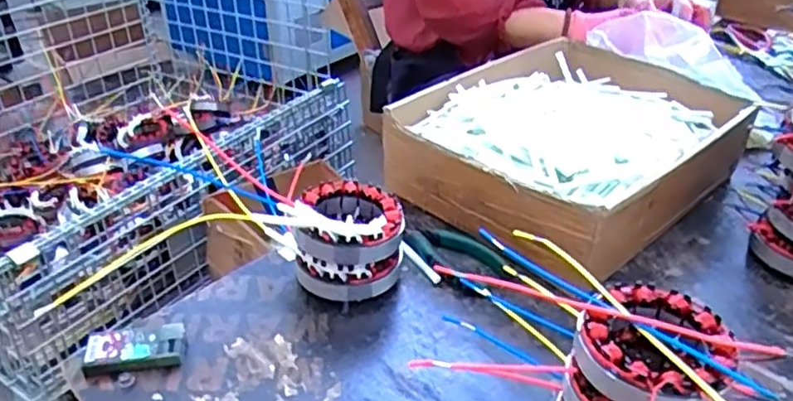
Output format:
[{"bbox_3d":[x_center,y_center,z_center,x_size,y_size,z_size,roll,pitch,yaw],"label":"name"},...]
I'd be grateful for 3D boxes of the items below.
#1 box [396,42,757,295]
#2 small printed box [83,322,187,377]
[{"bbox_3d":[0.179,-0.058,0.665,0.327,0.091,0.234,-27,42,-35],"label":"box"},{"bbox_3d":[-0.189,0.108,0.482,0.068,0.016,0.031,-6,34,-10],"label":"small printed box"}]

